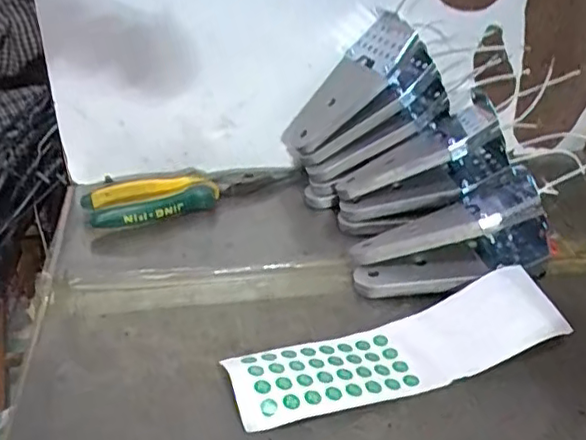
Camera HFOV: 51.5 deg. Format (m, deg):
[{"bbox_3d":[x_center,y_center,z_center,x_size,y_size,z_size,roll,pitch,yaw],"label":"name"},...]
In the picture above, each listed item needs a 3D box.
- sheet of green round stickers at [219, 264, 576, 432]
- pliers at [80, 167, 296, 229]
[{"bbox_3d":[0.066,0.078,0.379,0.211,0.025,0.059,-10,34,-18],"label":"sheet of green round stickers"},{"bbox_3d":[-0.090,-0.027,0.547,0.183,0.029,0.053,-20,38,-31],"label":"pliers"}]

